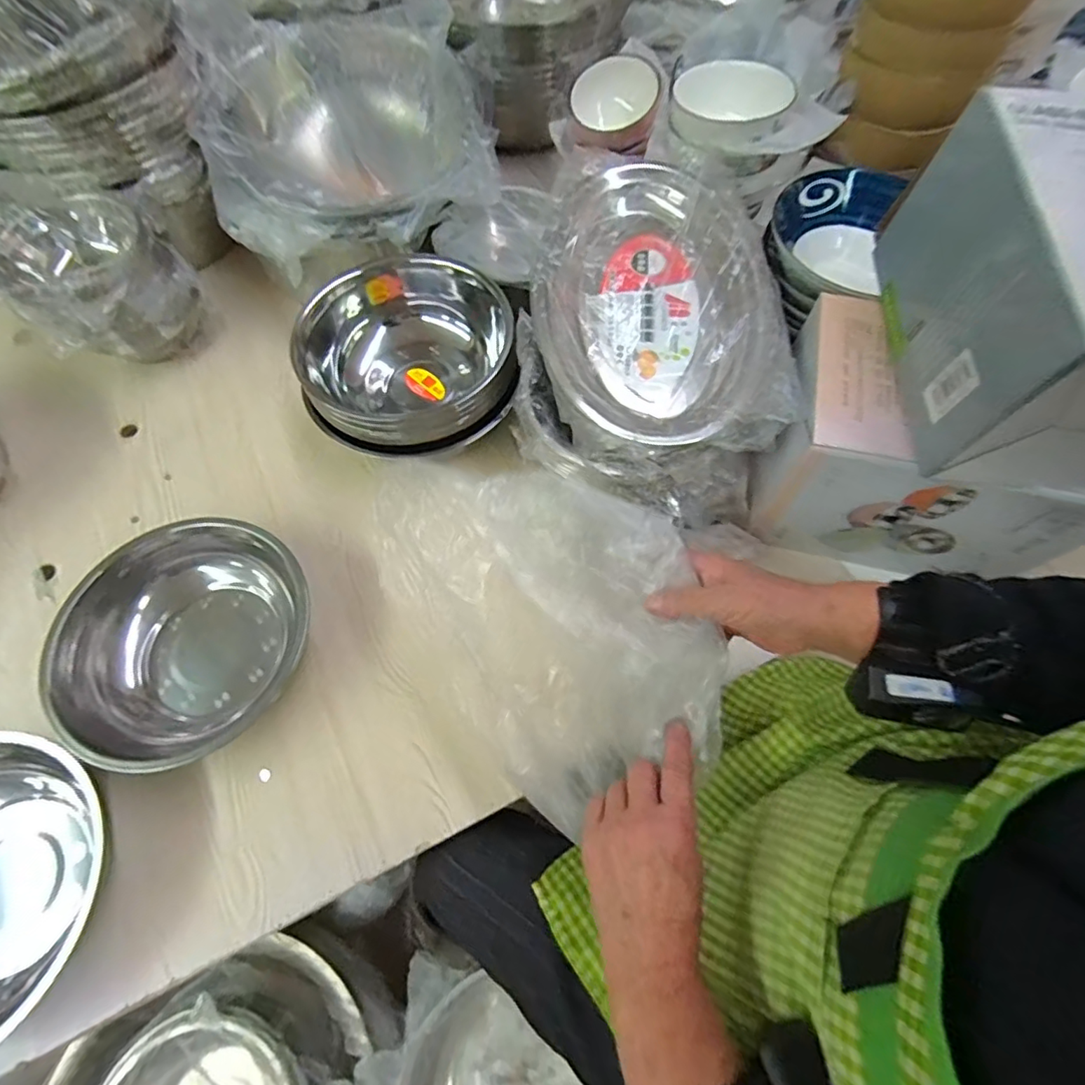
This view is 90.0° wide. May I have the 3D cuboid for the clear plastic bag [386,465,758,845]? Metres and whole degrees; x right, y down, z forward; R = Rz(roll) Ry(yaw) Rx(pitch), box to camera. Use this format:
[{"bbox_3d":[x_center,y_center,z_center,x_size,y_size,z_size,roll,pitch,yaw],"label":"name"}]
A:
[{"bbox_3d":[-0.001,0.072,0.409,0.276,0.034,0.235,11,89,6],"label":"clear plastic bag"}]

